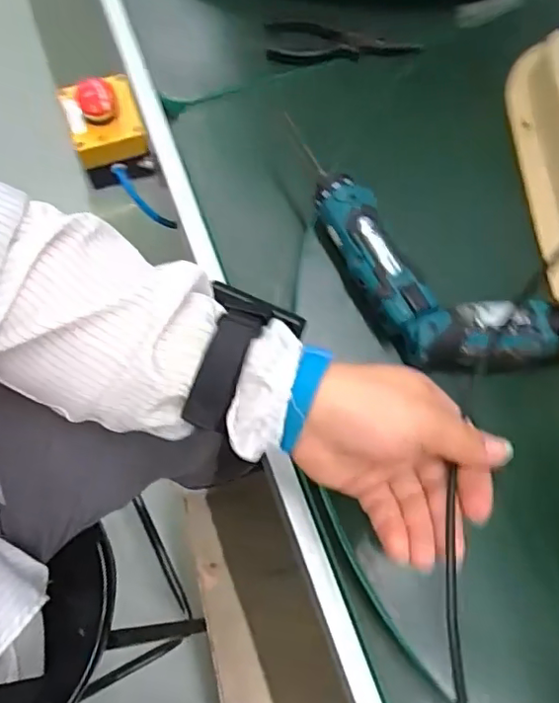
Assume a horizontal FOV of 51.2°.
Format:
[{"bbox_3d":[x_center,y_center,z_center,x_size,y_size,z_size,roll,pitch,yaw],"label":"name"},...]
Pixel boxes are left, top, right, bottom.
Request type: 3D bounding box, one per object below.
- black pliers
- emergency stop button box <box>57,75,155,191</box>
[{"bbox_3d":[0.063,-0.307,0.592,0.152,0.012,0.044,7,73,0],"label":"black pliers"},{"bbox_3d":[-0.179,-0.229,0.609,0.072,0.080,0.086,-18,74,-7],"label":"emergency stop button box"}]

